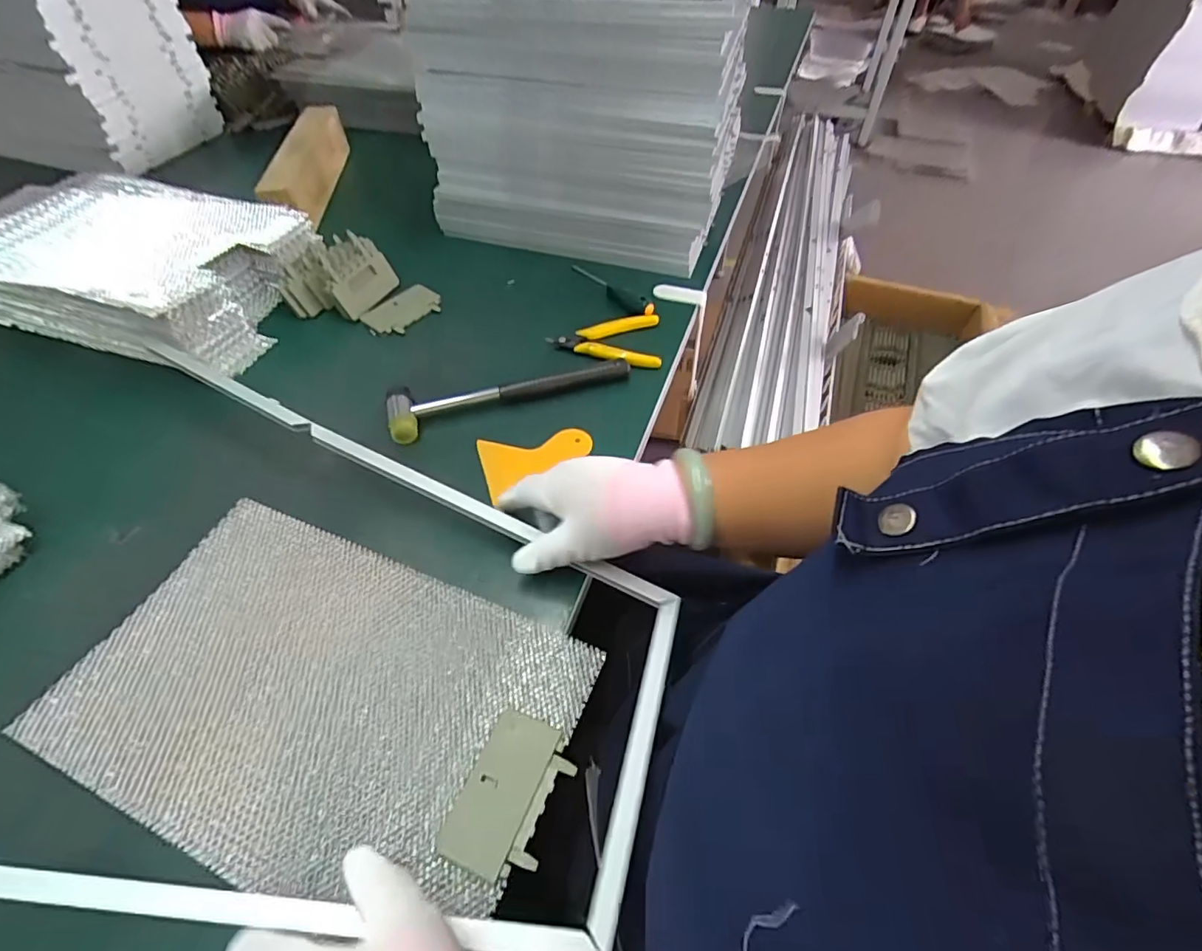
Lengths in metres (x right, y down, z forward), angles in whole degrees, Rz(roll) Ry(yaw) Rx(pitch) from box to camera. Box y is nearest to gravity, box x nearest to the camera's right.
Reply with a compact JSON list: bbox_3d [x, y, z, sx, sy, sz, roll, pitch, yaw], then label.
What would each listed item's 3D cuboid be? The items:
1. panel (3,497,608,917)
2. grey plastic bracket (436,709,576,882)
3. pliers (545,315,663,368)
[{"bbox_3d":[-0.190,0.145,0.370,0.325,0.011,0.197,19,54,14],"label":"panel"},{"bbox_3d":[-0.054,0.191,0.330,0.056,0.005,0.085,19,54,14],"label":"grey plastic bracket"},{"bbox_3d":[0.004,-0.148,0.591,0.116,0.011,0.074,1,52,0],"label":"pliers"}]

